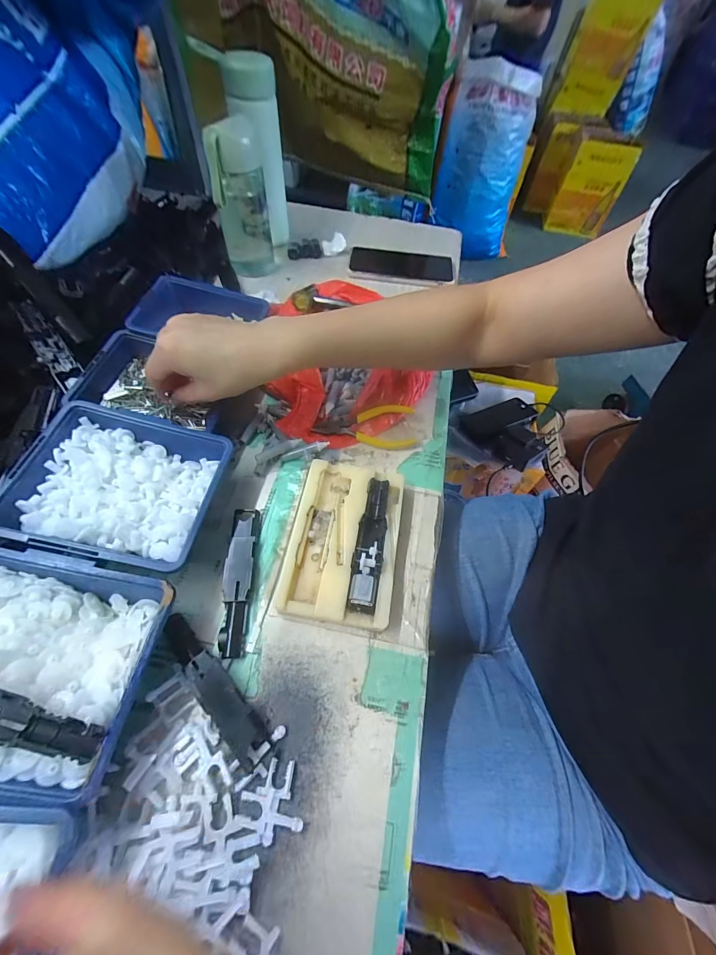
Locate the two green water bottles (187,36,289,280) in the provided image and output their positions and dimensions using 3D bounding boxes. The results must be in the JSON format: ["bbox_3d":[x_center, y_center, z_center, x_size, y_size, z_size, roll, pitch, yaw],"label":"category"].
[{"bbox_3d":[-0.141,-0.394,0.463,0.084,0.201,0.136,-5,59,-8],"label":"two green water bottles"}]

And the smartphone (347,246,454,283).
[{"bbox_3d":[0.071,-0.325,0.552,0.164,0.016,0.072,1,58,-4],"label":"smartphone"}]

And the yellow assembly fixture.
[{"bbox_3d":[-0.011,0.053,0.310,0.088,0.027,0.137,9,58,1],"label":"yellow assembly fixture"}]

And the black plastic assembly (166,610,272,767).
[{"bbox_3d":[-0.105,0.144,0.252,0.110,0.014,0.023,41,64,19],"label":"black plastic assembly"}]

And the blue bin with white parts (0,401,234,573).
[{"bbox_3d":[-0.185,0.009,0.292,0.137,0.059,0.122,9,58,1],"label":"blue bin with white parts"}]

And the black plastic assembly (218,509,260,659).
[{"bbox_3d":[-0.097,0.080,0.292,0.022,0.013,0.118,-2,58,-5],"label":"black plastic assembly"}]

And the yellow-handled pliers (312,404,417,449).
[{"bbox_3d":[0.008,-0.054,0.377,0.105,0.018,0.043,-2,58,-5],"label":"yellow-handled pliers"}]

